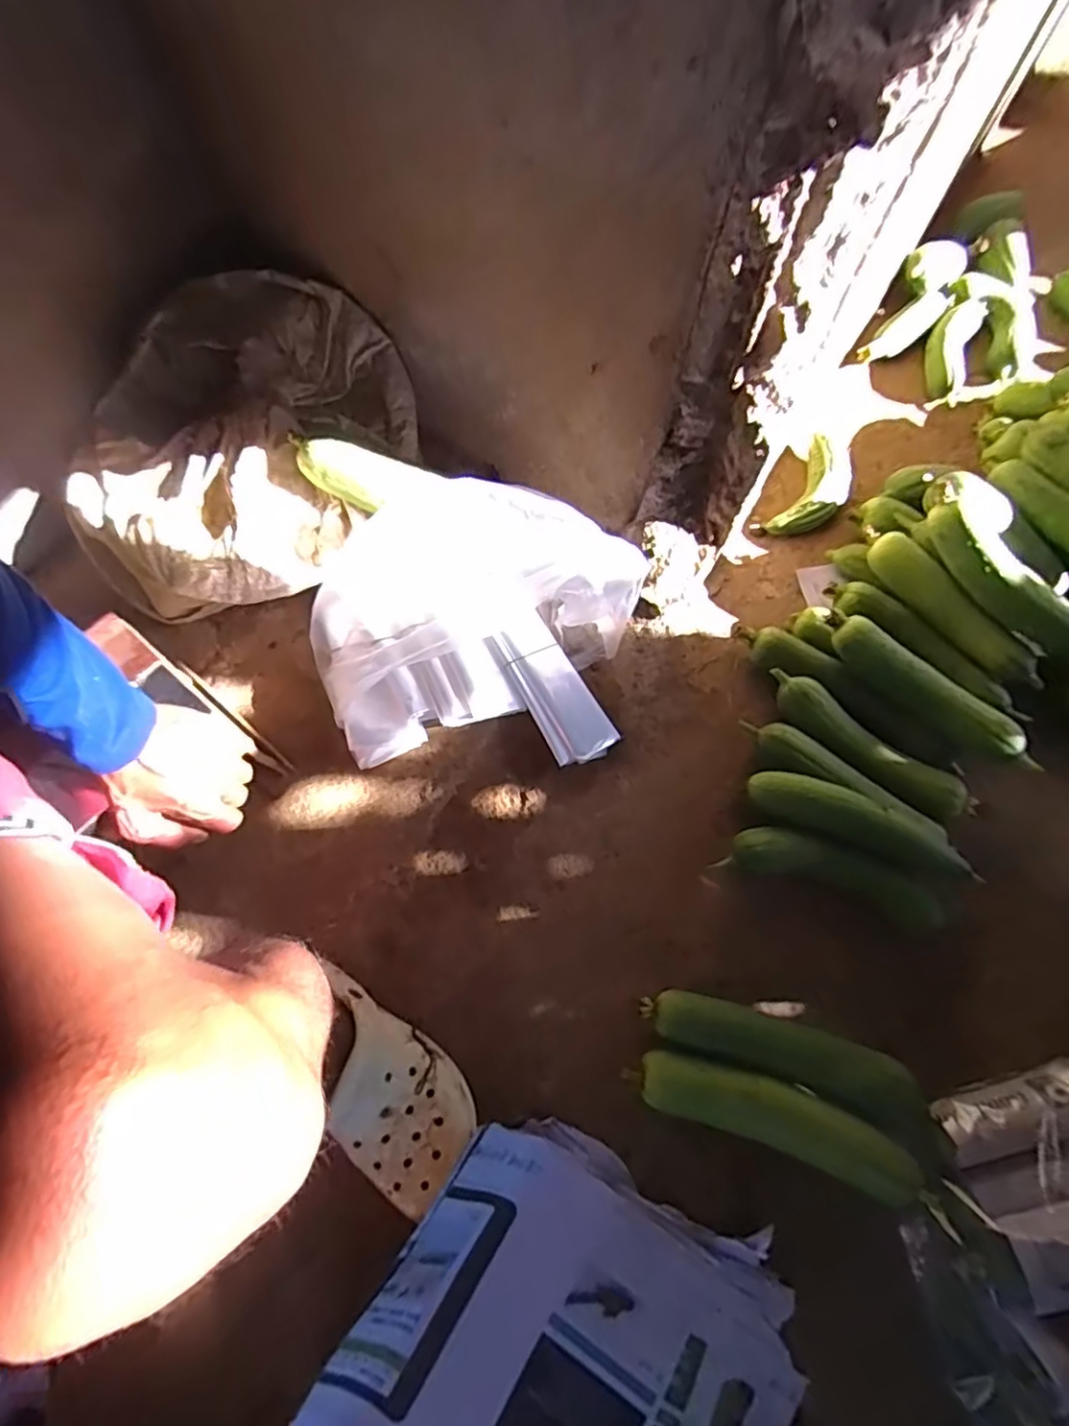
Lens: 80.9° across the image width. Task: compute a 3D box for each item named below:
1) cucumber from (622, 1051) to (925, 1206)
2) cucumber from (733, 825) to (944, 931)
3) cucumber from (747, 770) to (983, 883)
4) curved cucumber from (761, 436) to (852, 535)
[{"bbox_3d":[0.217,0.373,0.583,0.250,0.054,0.060,19,71,6],"label":"cucumber"},{"bbox_3d":[0.317,0.169,0.660,0.205,0.037,0.053,19,71,7],"label":"cucumber"},{"bbox_3d":[0.344,0.119,0.662,0.229,0.050,0.058,25,71,8],"label":"cucumber"},{"bbox_3d":[0.367,-0.286,0.819,0.073,0.056,0.141,31,72,10],"label":"curved cucumber"}]

